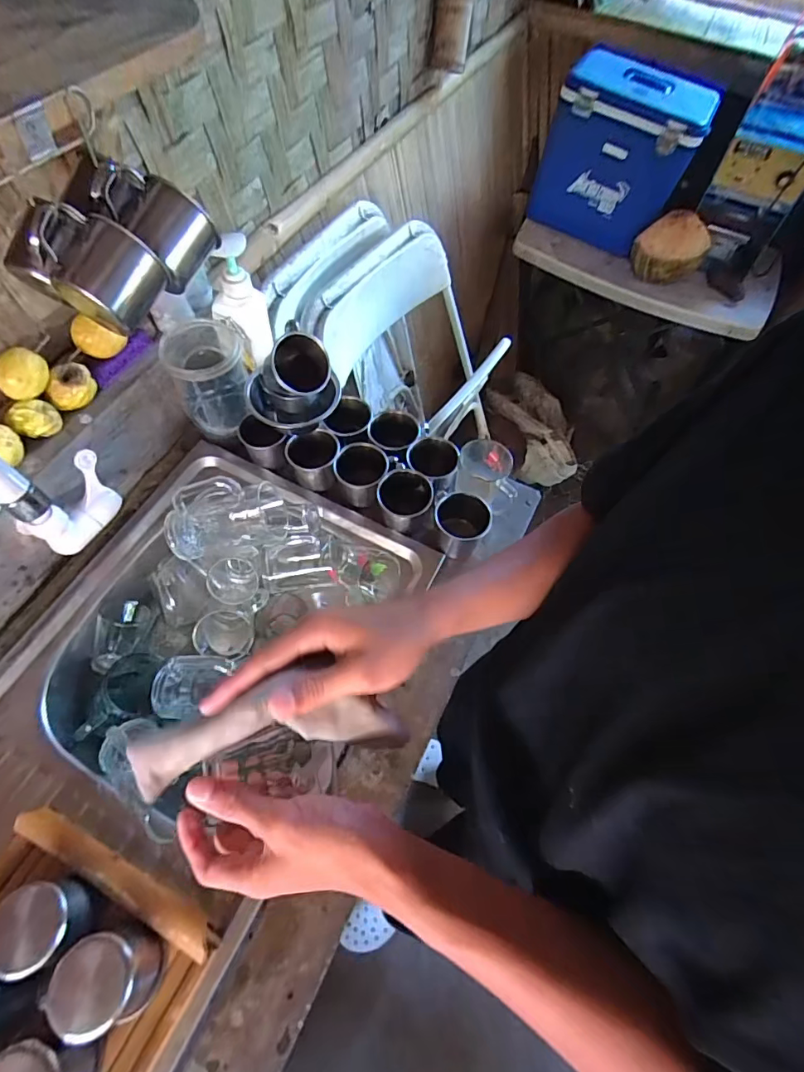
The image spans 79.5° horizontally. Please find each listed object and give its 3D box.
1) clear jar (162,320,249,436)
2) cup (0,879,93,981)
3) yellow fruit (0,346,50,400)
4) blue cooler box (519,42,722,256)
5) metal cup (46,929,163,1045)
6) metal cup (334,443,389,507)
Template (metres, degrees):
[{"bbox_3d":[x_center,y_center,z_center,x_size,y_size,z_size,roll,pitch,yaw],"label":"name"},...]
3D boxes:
[{"bbox_3d":[-0.261,-0.219,0.668,0.096,0.121,0.111,-10,64,-9],"label":"clear jar"},{"bbox_3d":[-0.310,0.335,0.420,0.054,0.069,0.059,2,63,-3],"label":"cup"},{"bbox_3d":[-0.434,-0.187,0.547,0.051,0.044,0.045,0,63,-4],"label":"yellow fruit"},{"bbox_3d":[0.578,-1.025,1.316,0.368,0.321,0.266,22,63,7],"label":"blue cooler box"},{"bbox_3d":[-0.252,0.375,0.414,0.070,0.068,0.066,2,63,-3],"label":"metal cup"},{"bbox_3d":[-0.056,-0.083,0.672,0.068,0.068,0.070,2,63,-3],"label":"metal cup"}]

